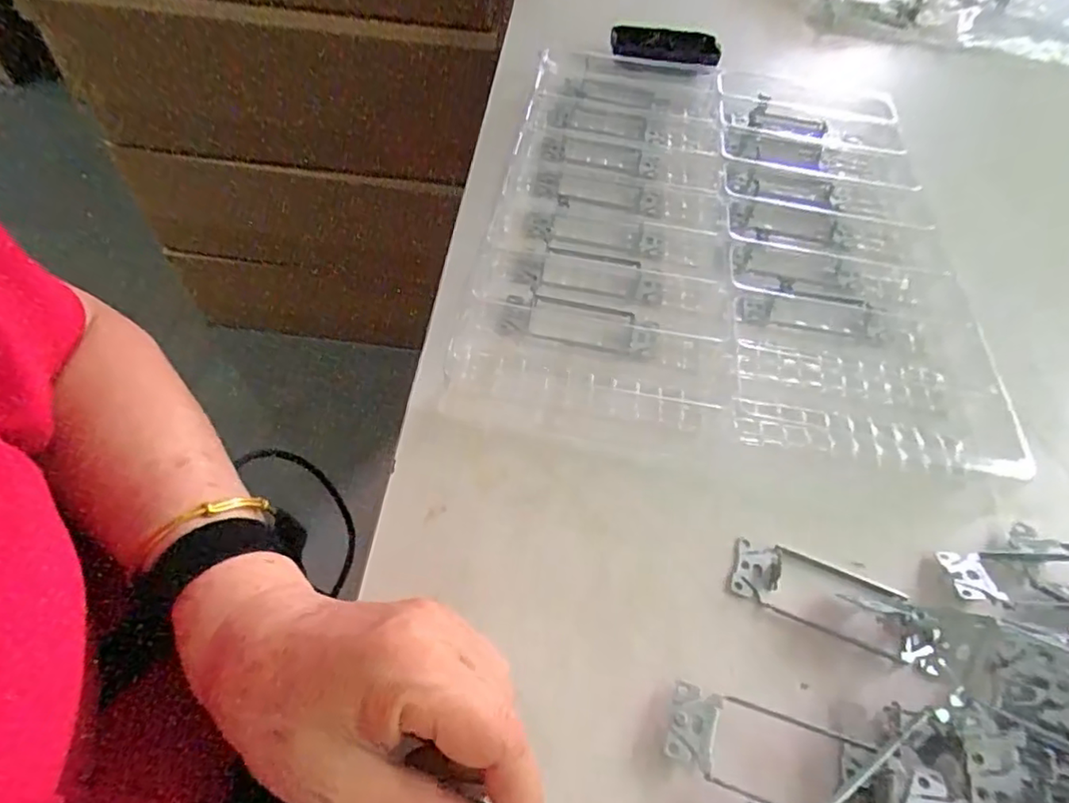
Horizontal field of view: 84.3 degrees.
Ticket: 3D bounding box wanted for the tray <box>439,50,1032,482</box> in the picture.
[{"bbox_3d":[0.146,-0.143,0.465,0.346,0.036,0.430,11,54,2],"label":"tray"}]

